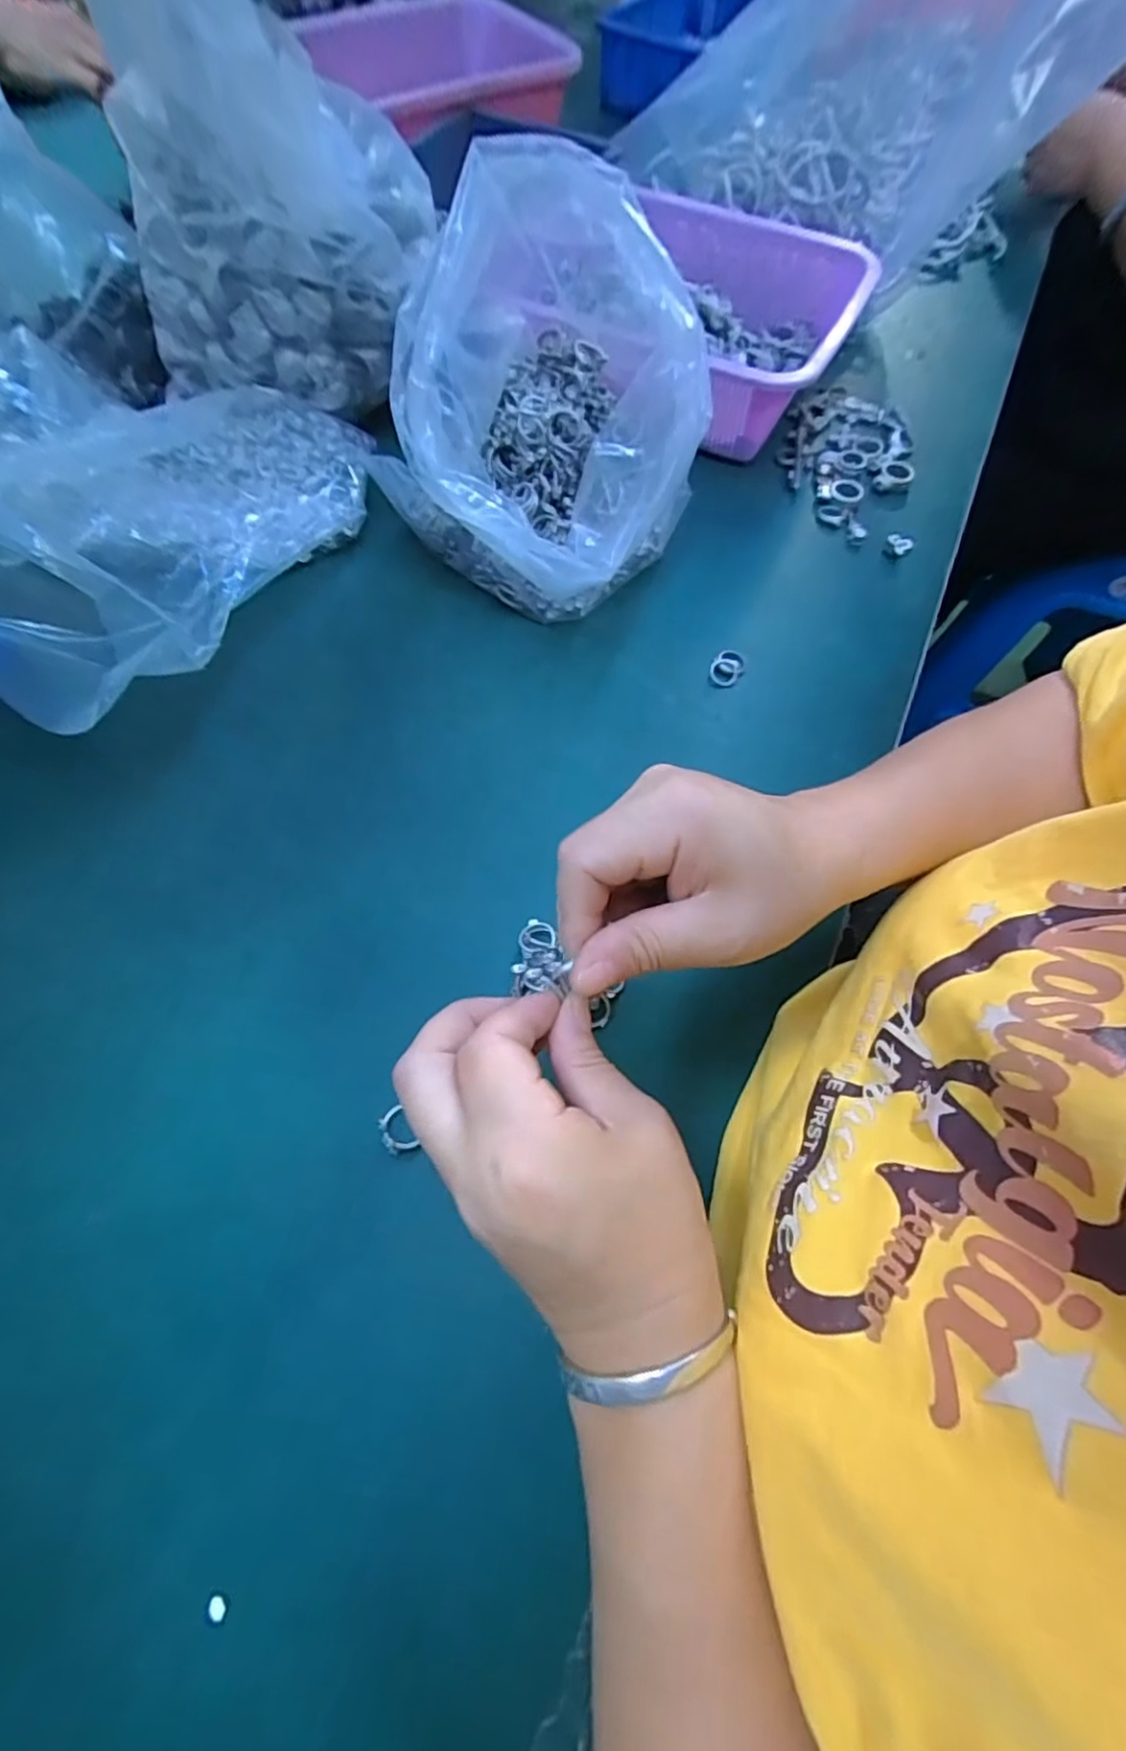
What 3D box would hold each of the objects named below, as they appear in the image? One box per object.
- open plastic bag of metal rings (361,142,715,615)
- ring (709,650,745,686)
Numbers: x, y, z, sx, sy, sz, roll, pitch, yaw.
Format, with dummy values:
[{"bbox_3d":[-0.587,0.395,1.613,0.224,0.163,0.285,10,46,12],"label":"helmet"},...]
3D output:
[{"bbox_3d":[-0.016,-0.287,0.407,0.173,0.183,0.197,-27,67,-13],"label":"open plastic bag of metal rings"},{"bbox_3d":[0.111,-0.141,0.436,0.018,0.007,0.029,34,68,15],"label":"ring"}]

